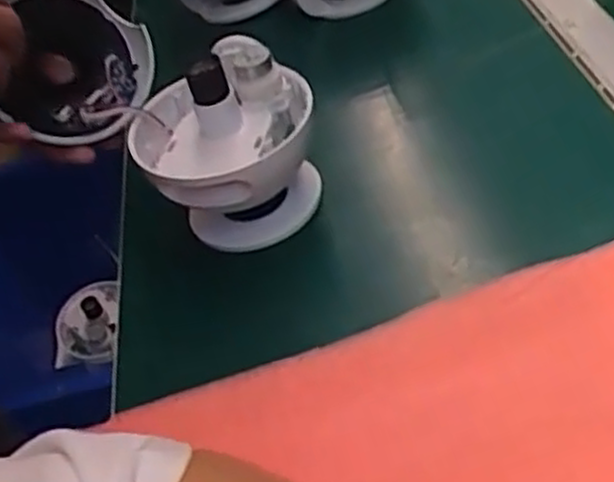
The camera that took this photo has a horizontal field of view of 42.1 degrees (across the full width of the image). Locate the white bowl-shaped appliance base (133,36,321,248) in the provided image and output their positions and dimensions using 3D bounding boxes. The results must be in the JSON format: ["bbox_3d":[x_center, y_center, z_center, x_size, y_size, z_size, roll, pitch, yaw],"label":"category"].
[{"bbox_3d":[-0.052,-0.063,0.520,0.108,0.102,0.108,-11,49,-4],"label":"white bowl-shaped appliance base"}]

